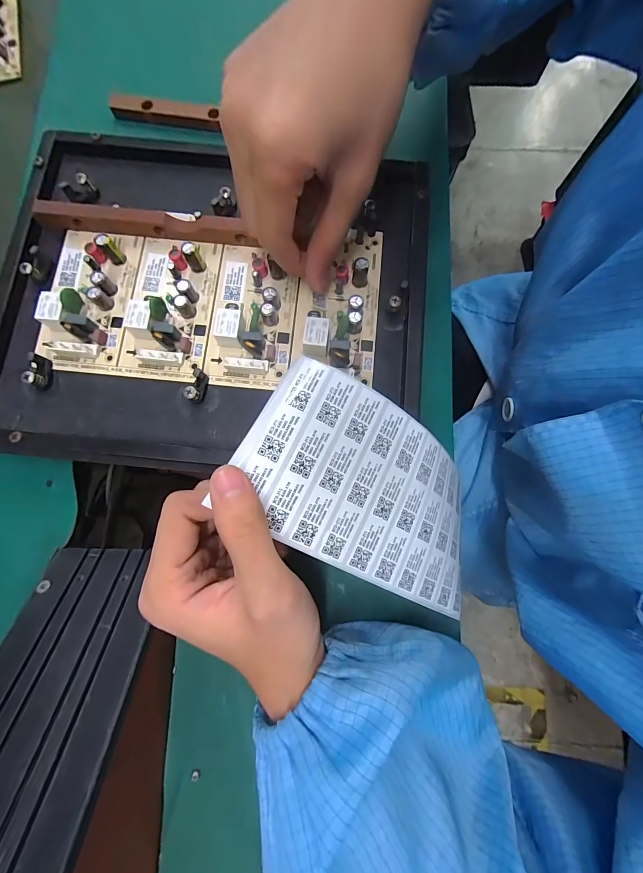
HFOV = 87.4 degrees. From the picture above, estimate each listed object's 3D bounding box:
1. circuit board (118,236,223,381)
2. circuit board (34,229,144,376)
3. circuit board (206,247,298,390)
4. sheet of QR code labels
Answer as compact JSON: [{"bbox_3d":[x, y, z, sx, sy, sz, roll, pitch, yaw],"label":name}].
[{"bbox_3d":[-0.102,-0.090,0.221,0.054,0.017,0.098,6,82,2],"label":"circuit board"},{"bbox_3d":[-0.156,-0.094,0.220,0.053,0.020,0.100,5,82,1],"label":"circuit board"},{"bbox_3d":[-0.046,-0.083,0.220,0.054,0.015,0.099,6,82,2],"label":"circuit board"},{"bbox_3d":[0.034,0.031,0.195,0.158,0.012,0.093,31,78,-19],"label":"sheet of QR code labels"}]

